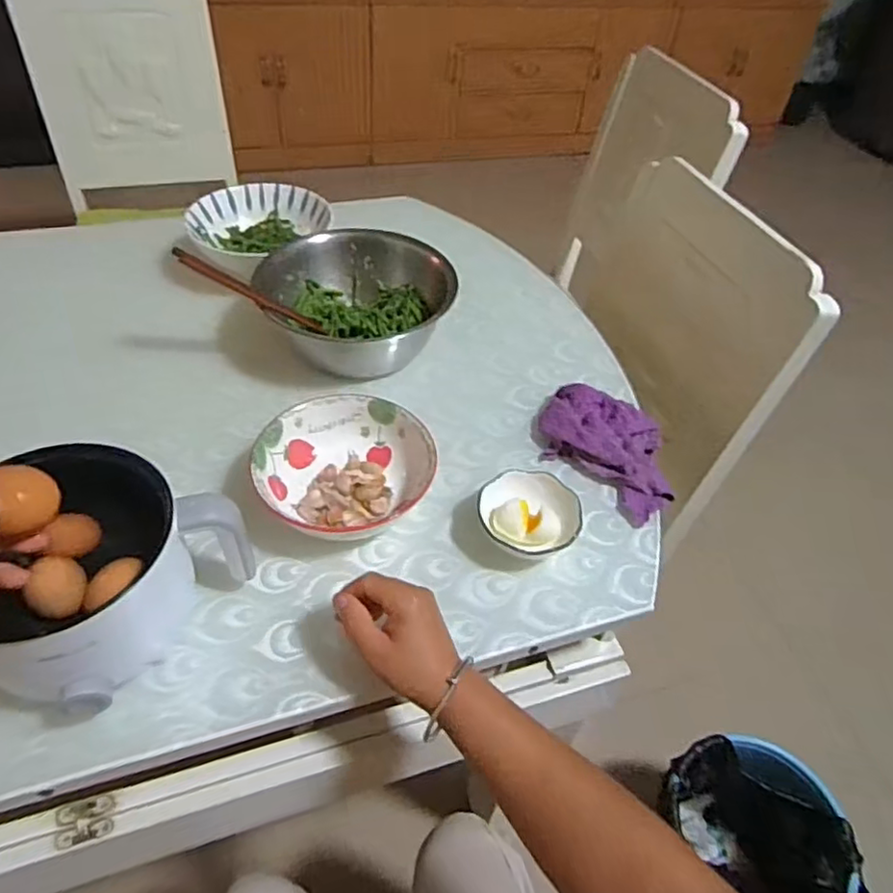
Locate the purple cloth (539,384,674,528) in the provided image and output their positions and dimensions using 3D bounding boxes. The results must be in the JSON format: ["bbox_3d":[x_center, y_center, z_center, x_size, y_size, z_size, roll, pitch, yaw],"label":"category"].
[{"bbox_3d":[0.189,-0.007,0.740,0.137,0.042,0.182,-32,58,-31],"label":"purple cloth"}]

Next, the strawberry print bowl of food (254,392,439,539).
[{"bbox_3d":[-0.102,0.029,0.659,0.168,0.067,0.162,3,47,-3],"label":"strawberry print bowl of food"}]

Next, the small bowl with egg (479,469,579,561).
[{"bbox_3d":[0.080,0.073,0.649,0.095,0.049,0.090,3,47,-3],"label":"small bowl with egg"}]

